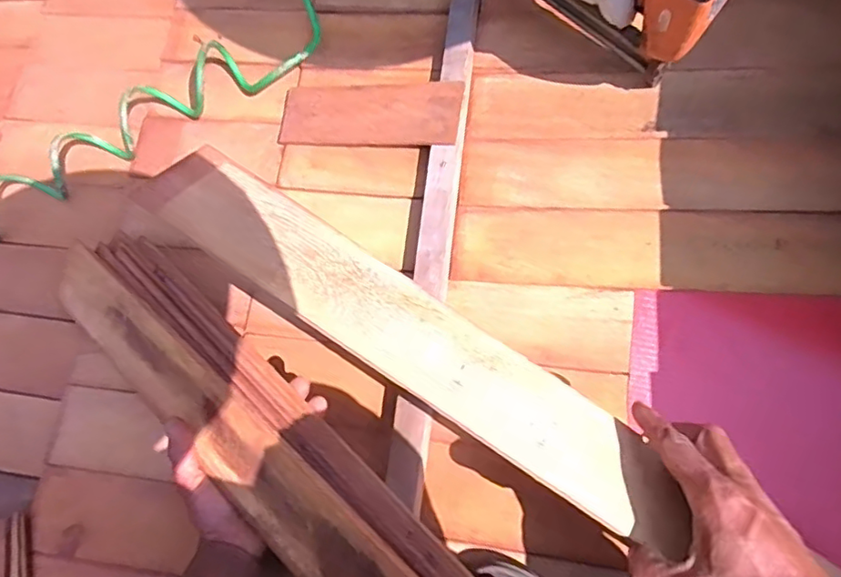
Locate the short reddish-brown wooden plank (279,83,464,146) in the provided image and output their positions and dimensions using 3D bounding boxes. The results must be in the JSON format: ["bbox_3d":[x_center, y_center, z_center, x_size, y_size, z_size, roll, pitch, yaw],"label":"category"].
[{"bbox_3d":[-0.058,-0.195,0.642,0.212,0.011,0.073,5,74,19],"label":"short reddish-brown wooden plank"}]

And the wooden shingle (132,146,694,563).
[{"bbox_3d":[-0.001,0.036,0.395,0.415,0.010,0.082,35,49,2],"label":"wooden shingle"}]

